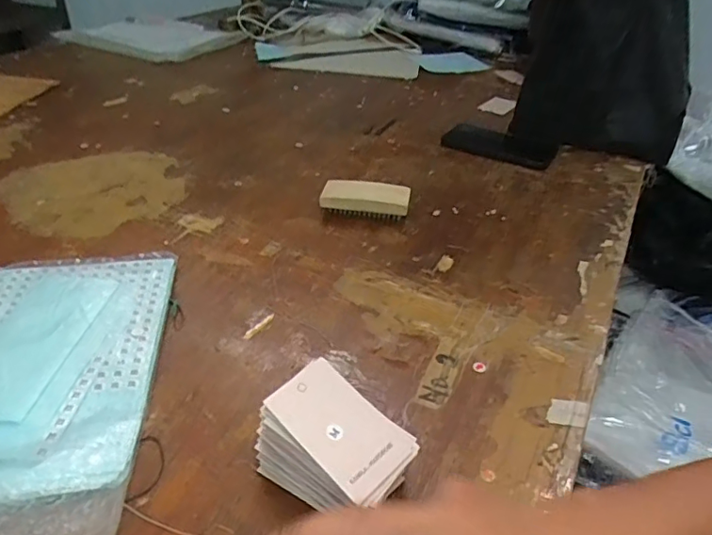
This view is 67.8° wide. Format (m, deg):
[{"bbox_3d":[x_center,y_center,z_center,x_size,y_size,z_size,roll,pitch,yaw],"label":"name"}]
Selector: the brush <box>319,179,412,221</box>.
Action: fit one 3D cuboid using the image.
[{"bbox_3d":[0.011,-0.076,0.606,0.097,0.035,0.036,9,38,7],"label":"brush"}]

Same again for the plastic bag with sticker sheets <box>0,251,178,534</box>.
[{"bbox_3d":[-0.236,0.080,0.376,0.164,0.038,0.315,-2,38,-8],"label":"plastic bag with sticker sheets"}]

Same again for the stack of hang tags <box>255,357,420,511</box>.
[{"bbox_3d":[-0.014,0.110,0.322,0.086,0.063,0.067,24,41,27],"label":"stack of hang tags"}]

